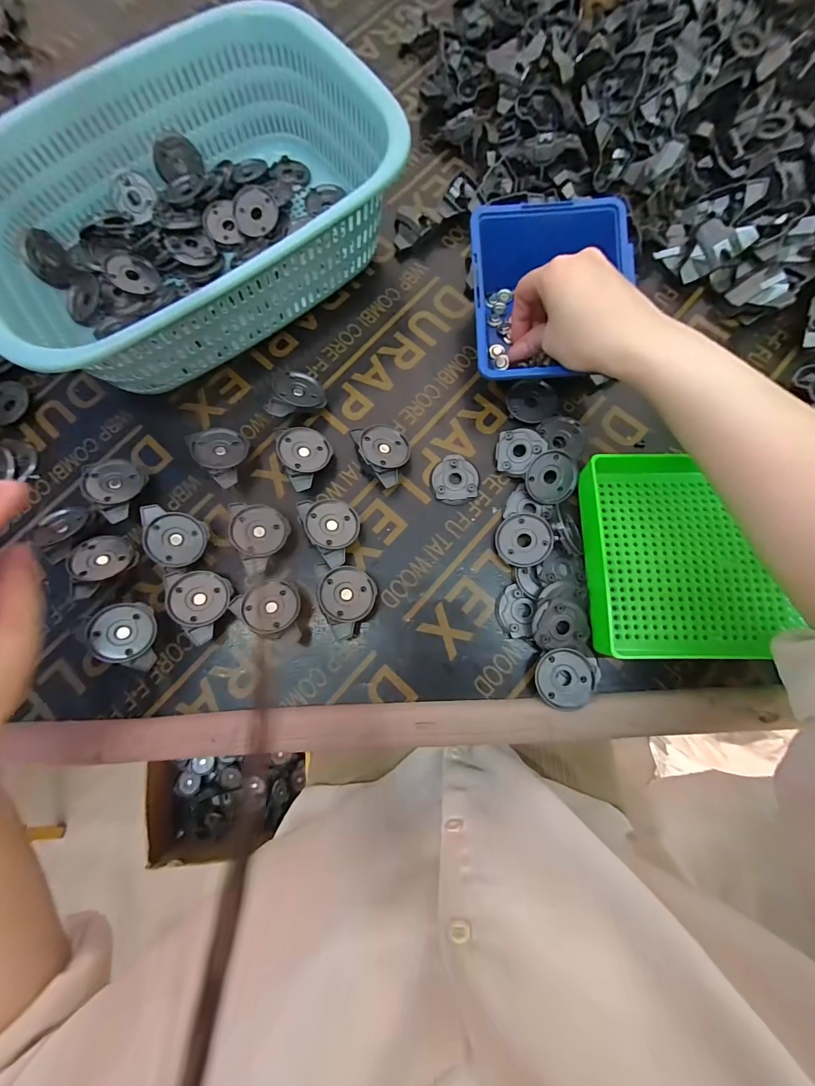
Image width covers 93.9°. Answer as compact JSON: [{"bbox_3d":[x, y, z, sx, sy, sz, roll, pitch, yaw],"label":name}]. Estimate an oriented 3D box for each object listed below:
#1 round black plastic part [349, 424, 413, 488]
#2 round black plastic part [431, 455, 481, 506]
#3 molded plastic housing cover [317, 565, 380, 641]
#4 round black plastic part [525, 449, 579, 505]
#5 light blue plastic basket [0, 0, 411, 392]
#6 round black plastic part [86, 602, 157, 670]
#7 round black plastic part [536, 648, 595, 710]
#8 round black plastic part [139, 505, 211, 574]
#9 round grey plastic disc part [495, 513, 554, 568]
[{"bbox_3d":[-0.020,-0.072,0.320,0.044,0.019,0.053,-23,79,-25],"label":"round black plastic part"},{"bbox_3d":[0.041,-0.053,0.323,0.039,0.005,0.042,0,79,2],"label":"round black plastic part"},{"bbox_3d":[-0.048,0.043,0.293,0.046,0.015,0.045,-40,86,-27],"label":"molded plastic housing cover"},{"bbox_3d":[0.117,-0.053,0.309,0.041,0.004,0.041,-1,105,-4],"label":"round black plastic part"},{"bbox_3d":[-0.181,-0.280,0.326,0.329,0.101,0.235,-33,79,-4],"label":"light blue plastic basket"},{"bbox_3d":[-0.218,0.072,0.292,0.043,0.013,0.049,6,78,-35],"label":"round black plastic part"},{"bbox_3d":[0.114,0.099,0.276,0.041,0.004,0.041,0,79,2],"label":"round black plastic part"},{"bbox_3d":[-0.189,-0.002,0.306,0.048,0.013,0.048,-3,97,-26],"label":"round black plastic part"},{"bbox_3d":[0.092,-0.003,0.300,0.042,0.004,0.042,-4,77,20],"label":"round grey plastic disc part"}]

